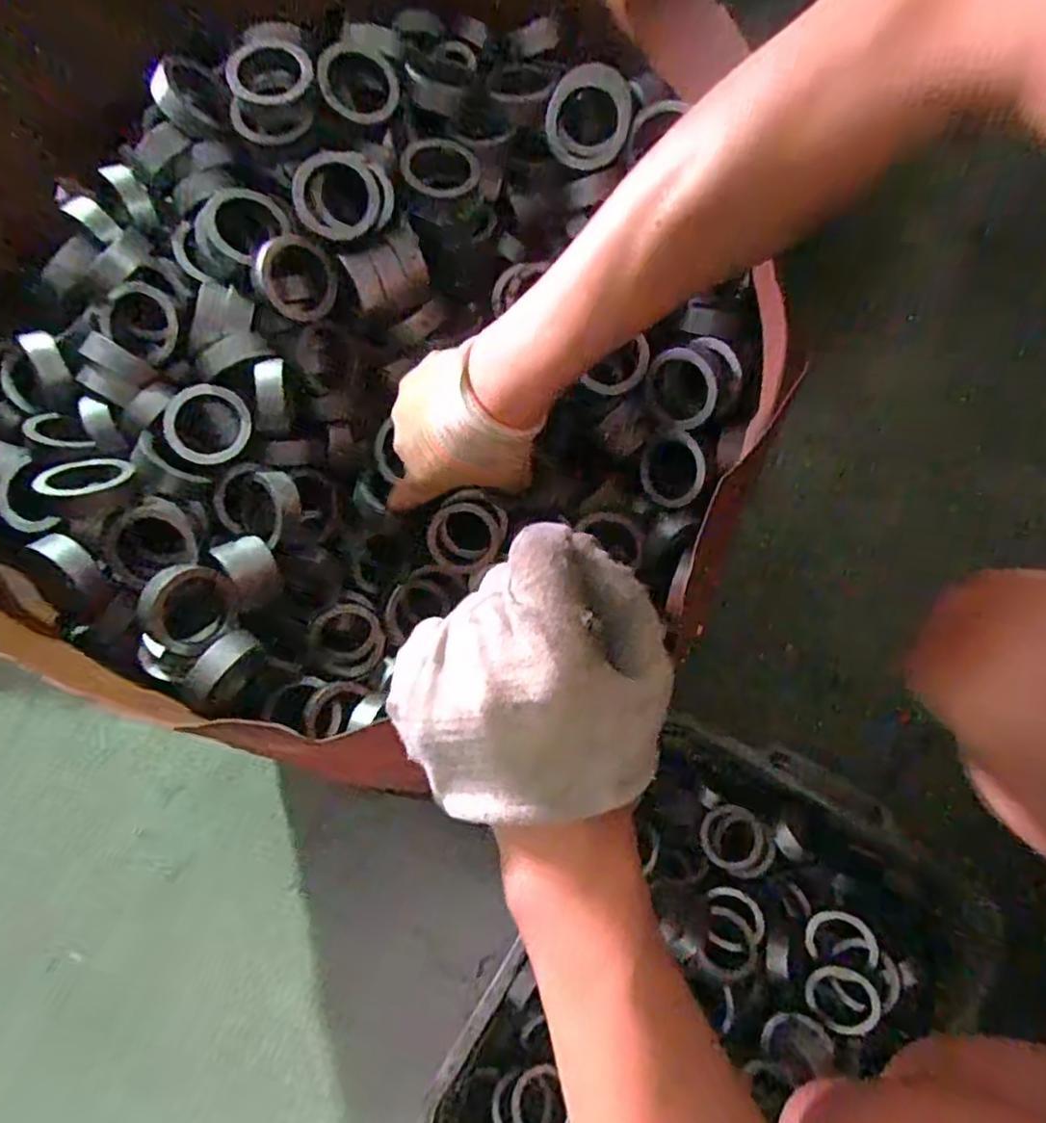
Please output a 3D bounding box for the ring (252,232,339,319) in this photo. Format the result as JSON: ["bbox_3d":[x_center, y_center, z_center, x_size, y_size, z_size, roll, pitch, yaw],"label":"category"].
[{"bbox_3d":[-0.151,-0.189,0.441,0.053,0.050,0.012,20,22,-16],"label":"ring"}]

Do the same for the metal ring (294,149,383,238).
[{"bbox_3d":[-0.120,-0.239,0.432,0.059,0.049,0.013,-36,23,-13],"label":"metal ring"}]

